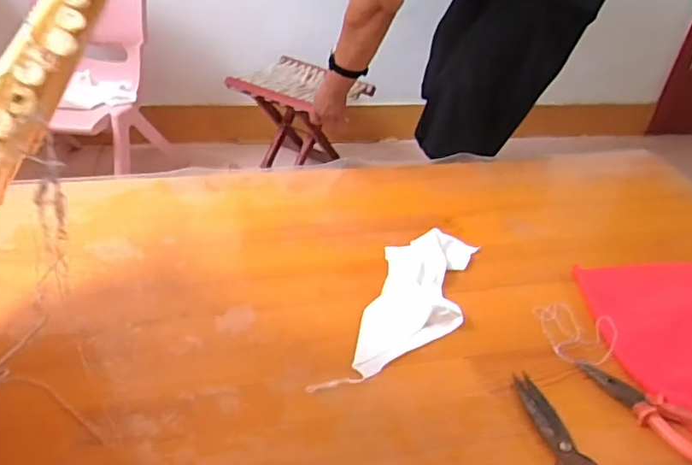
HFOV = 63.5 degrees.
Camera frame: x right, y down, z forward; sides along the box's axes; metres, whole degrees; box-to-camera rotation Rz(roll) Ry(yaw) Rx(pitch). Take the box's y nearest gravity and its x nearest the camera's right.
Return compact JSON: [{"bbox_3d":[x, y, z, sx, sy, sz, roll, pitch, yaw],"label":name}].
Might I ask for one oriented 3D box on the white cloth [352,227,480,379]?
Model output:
[{"bbox_3d":[0.083,0.074,0.649,0.103,0.026,0.233,12,37,10],"label":"white cloth"}]

